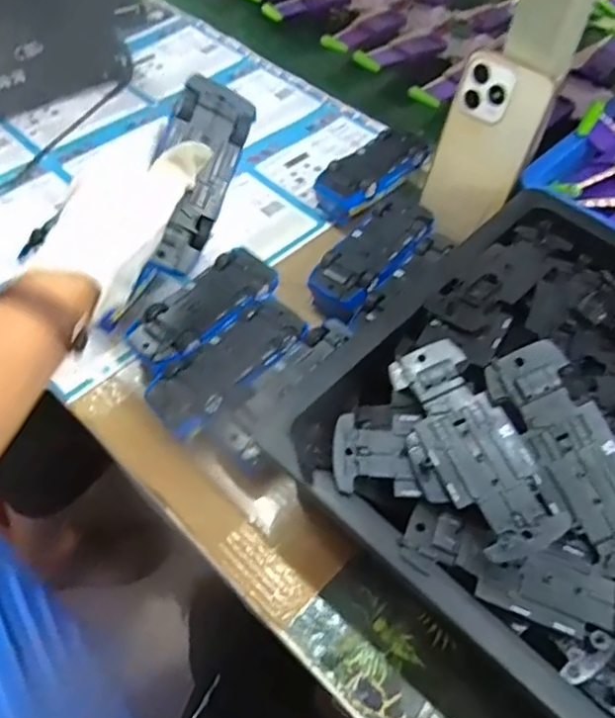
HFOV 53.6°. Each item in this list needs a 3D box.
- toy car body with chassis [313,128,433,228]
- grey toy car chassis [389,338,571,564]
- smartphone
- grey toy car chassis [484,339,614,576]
[{"bbox_3d":[0.063,-0.179,0.604,0.124,0.046,0.062,-38,64,-25],"label":"toy car body with chassis"},{"bbox_3d":[0.090,0.050,0.340,0.048,0.027,0.126,-20,57,-16],"label":"grey toy car chassis"},{"bbox_3d":[0.146,-0.173,0.516,0.074,0.144,0.008,32,35,22],"label":"smartphone"},{"bbox_3d":[0.145,0.051,0.328,0.043,0.008,0.126,-28,82,-1],"label":"grey toy car chassis"}]

